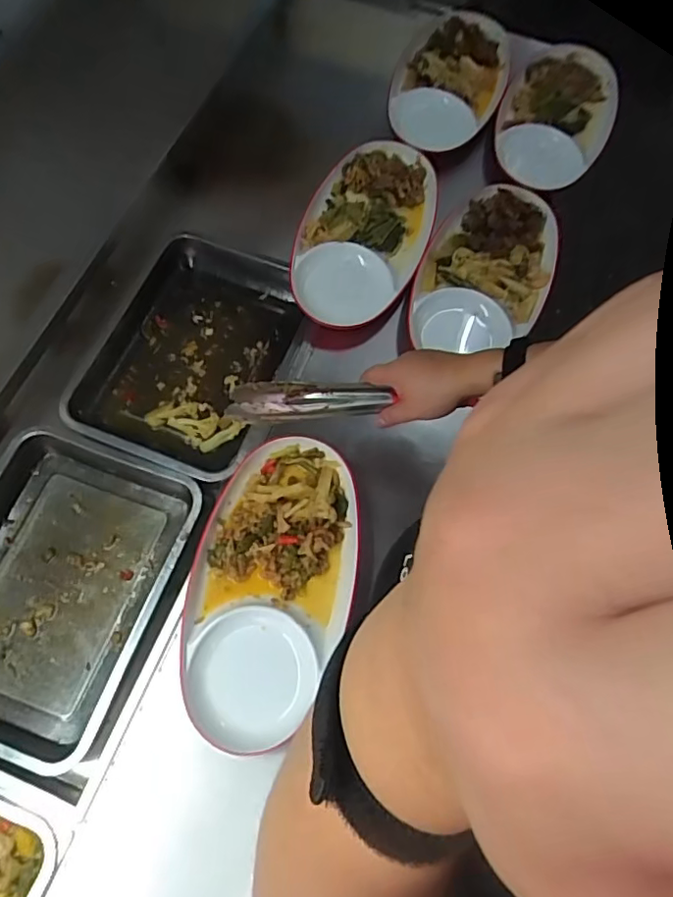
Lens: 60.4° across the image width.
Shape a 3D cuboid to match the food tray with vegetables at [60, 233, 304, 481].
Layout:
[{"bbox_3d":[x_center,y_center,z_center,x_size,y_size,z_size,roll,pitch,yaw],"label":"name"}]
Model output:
[{"bbox_3d":[-0.205,-0.139,0.826,0.249,0.058,0.350,23,70,5],"label":"food tray with vegetables"}]

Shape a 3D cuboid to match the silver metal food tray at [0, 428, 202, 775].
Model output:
[{"bbox_3d":[-0.342,0.163,0.695,0.270,0.064,0.343,19,70,4],"label":"silver metal food tray"}]

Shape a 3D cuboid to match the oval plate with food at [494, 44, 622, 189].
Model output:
[{"bbox_3d":[0.375,-0.569,0.977,0.178,0.028,0.335,25,70,6],"label":"oval plate with food"}]

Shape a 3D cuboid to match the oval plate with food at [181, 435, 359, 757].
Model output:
[{"bbox_3d":[-0.072,0.155,0.668,0.177,0.060,0.338,7,65,5],"label":"oval plate with food"}]

